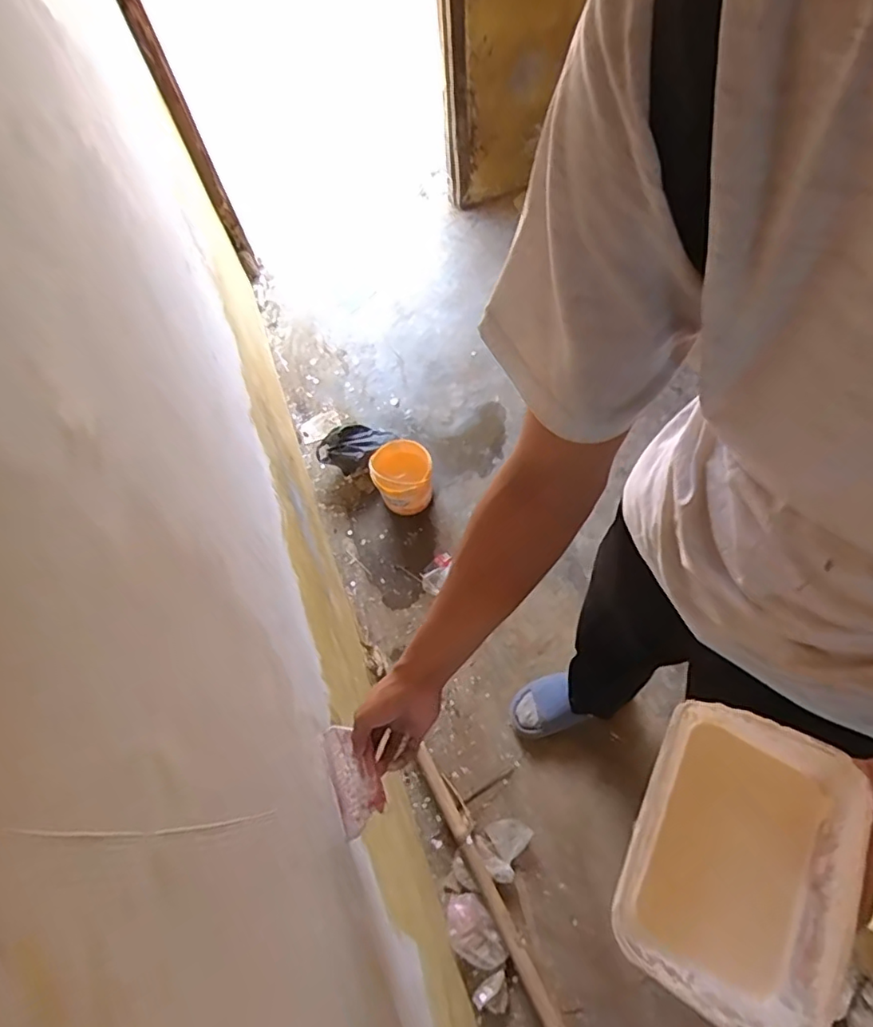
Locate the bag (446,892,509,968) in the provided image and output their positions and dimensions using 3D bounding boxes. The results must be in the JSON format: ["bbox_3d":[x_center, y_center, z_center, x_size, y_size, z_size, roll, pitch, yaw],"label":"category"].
[{"bbox_3d":[0.072,0.832,1.138,0.091,0.032,0.147,-29,65,-11],"label":"bag"}]

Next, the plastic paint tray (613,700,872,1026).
[{"bbox_3d":[0.192,0.217,0.365,0.133,0.049,0.174,28,70,27],"label":"plastic paint tray"}]

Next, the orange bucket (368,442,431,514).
[{"bbox_3d":[-0.086,-0.094,1.509,0.157,0.166,0.132,-25,65,-9],"label":"orange bucket"}]

